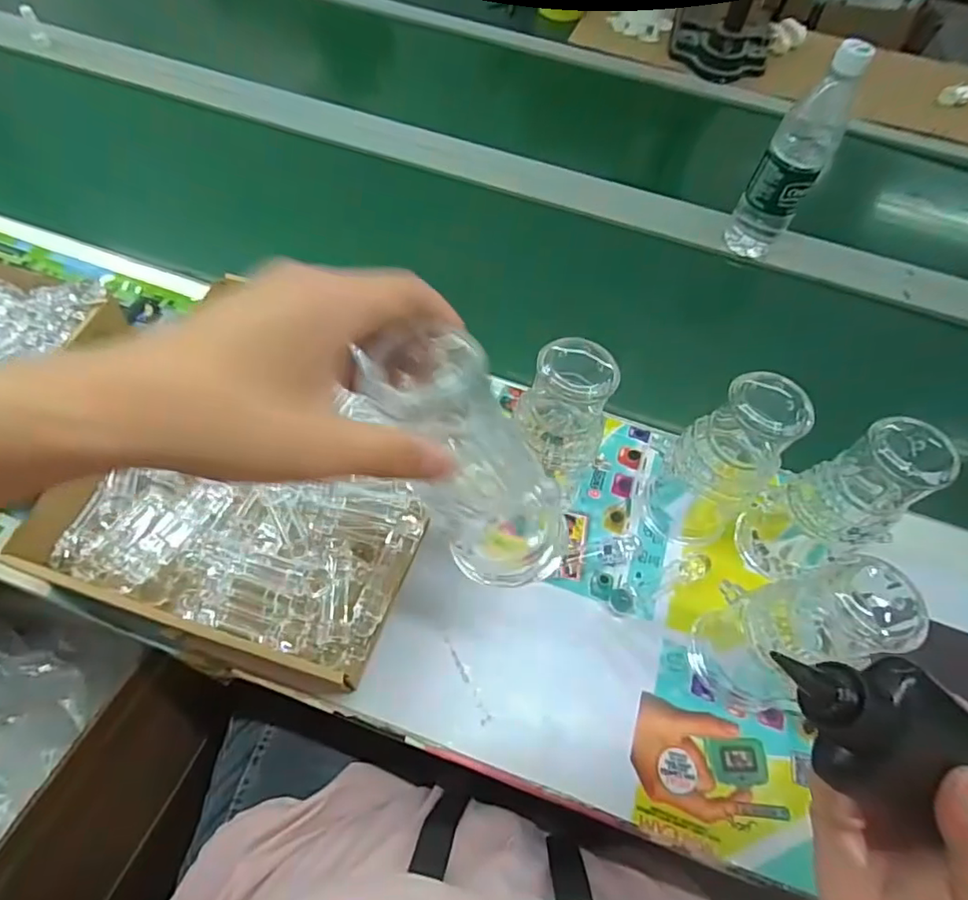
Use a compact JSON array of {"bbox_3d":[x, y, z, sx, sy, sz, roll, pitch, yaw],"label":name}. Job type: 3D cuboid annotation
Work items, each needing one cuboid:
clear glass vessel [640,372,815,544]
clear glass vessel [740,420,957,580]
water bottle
[{"bbox_3d":[0.181,0.014,0.445,0.057,0.173,0.066,-23,65,-18],"label":"clear glass vessel"},{"bbox_3d":[0.266,0.043,0.436,0.069,0.182,0.074,-27,66,-20],"label":"clear glass vessel"},{"bbox_3d":[0.340,-0.315,0.630,0.061,0.230,0.057,31,61,12],"label":"water bottle"}]

